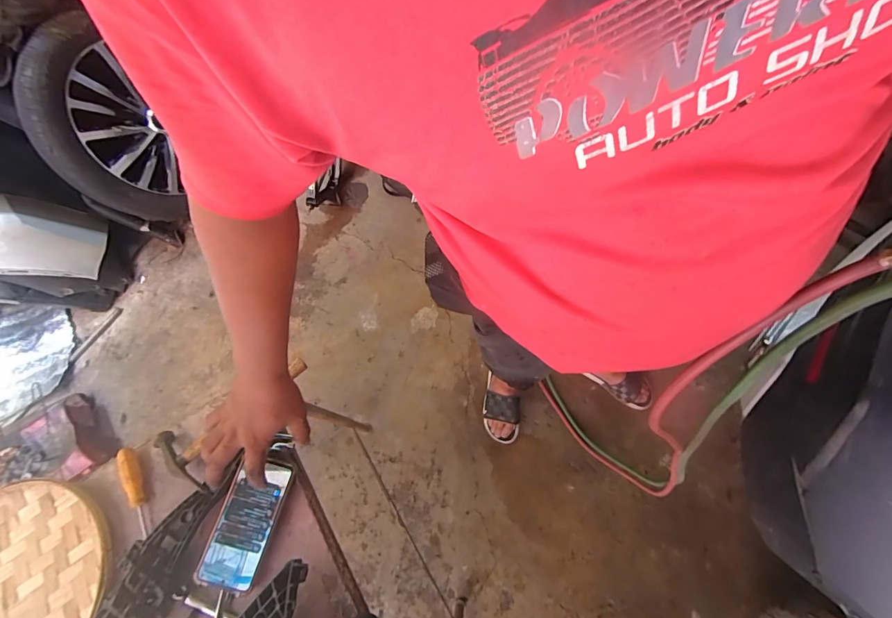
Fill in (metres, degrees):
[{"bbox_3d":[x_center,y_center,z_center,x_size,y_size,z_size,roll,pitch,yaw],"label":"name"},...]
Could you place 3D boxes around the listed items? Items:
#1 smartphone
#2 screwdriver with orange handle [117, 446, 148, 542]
[{"bbox_3d":[-0.271,0.288,0.538,0.076,0.010,0.156,16,69,-2],"label":"smartphone"},{"bbox_3d":[-0.455,0.266,0.574,0.021,0.025,0.130,-26,67,-8],"label":"screwdriver with orange handle"}]

